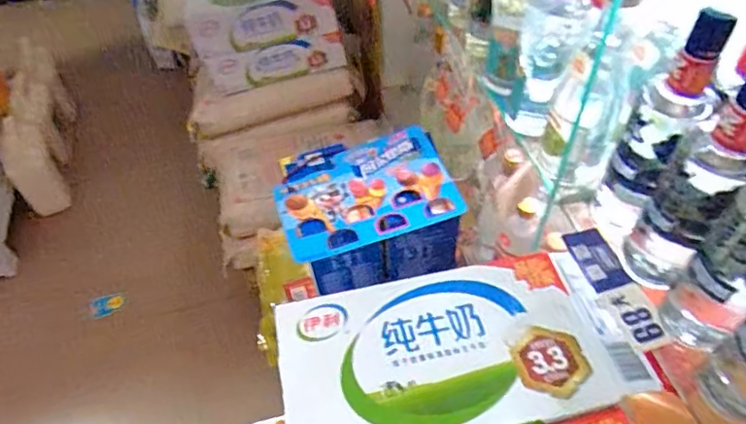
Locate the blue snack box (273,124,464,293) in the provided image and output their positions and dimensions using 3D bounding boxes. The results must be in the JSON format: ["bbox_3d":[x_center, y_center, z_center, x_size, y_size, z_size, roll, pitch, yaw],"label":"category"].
[{"bbox_3d":[-0.016,-0.010,1.043,0.310,0.138,0.228,-16,51,-10],"label":"blue snack box"}]

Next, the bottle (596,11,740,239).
[{"bbox_3d":[0.272,-0.070,0.548,0.063,0.247,0.057,23,55,20],"label":"bottle"}]

